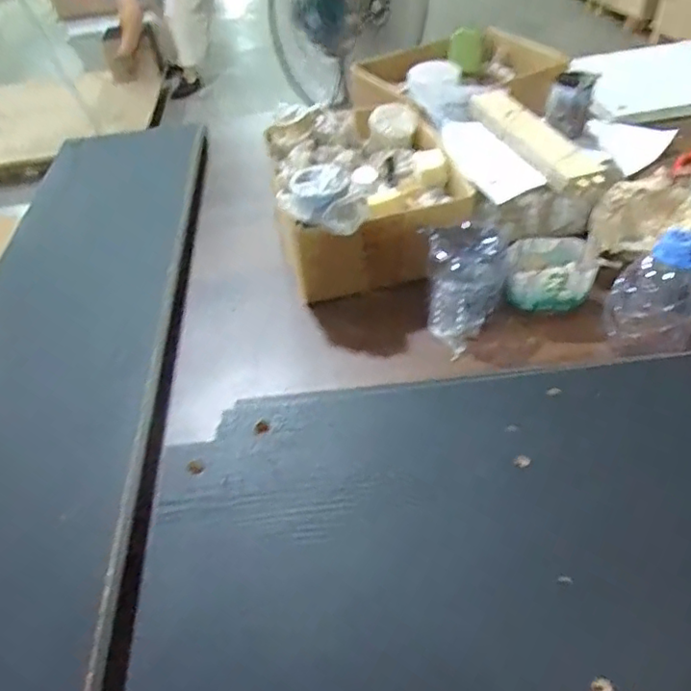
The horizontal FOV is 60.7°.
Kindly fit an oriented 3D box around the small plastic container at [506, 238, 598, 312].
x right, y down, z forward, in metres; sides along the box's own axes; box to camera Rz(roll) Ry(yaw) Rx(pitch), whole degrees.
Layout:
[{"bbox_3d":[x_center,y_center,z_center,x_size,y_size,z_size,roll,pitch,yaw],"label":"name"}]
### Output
[{"bbox_3d":[0.259,-0.097,0.752,0.096,0.053,0.105,-3,45,3],"label":"small plastic container"}]

